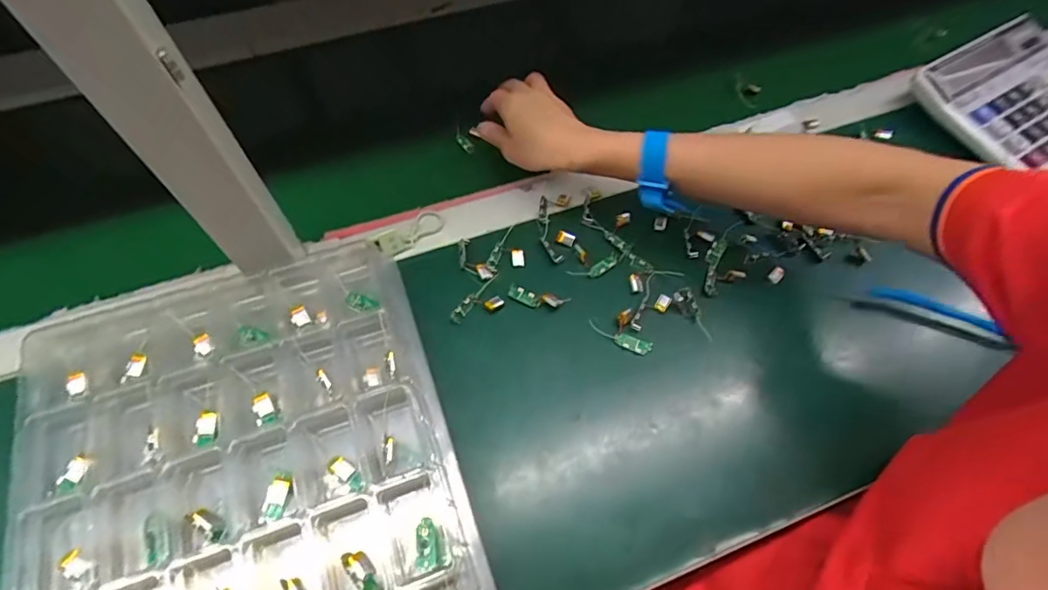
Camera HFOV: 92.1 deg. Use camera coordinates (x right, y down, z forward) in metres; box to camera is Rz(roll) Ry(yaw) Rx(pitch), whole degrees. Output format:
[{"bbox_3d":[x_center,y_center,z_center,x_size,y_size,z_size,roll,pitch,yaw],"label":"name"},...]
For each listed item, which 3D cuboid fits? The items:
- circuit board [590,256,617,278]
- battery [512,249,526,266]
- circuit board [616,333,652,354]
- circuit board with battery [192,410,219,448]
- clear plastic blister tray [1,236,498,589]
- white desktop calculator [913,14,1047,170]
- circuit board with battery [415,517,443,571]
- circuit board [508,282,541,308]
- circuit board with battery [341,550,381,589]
[{"bbox_3d":[0.069,-0.025,0.441,0.029,0.004,0.011,-33,64,-19],"label":"circuit board"},{"bbox_3d":[-0.005,-0.033,0.447,0.011,0.005,0.015,-5,58,-4],"label":"battery"},{"bbox_3d":[0.089,0.039,0.409,0.029,0.005,0.010,20,62,10],"label":"circuit board"},{"bbox_3d":[-0.206,0.087,0.327,0.013,0.004,0.023,-2,61,-3],"label":"circuit board with battery"},{"bbox_3d":[-0.177,0.123,0.314,0.260,0.046,0.299,-17,66,-12],"label":"clear plastic blister tray"},{"bbox_3d":[0.513,-0.203,0.514,0.179,0.044,0.152,-28,63,-17],"label":"white desktop calculator"},{"bbox_3d":[-0.056,0.146,0.298,0.015,0.006,0.028,-2,61,-2],"label":"circuit board with battery"},{"bbox_3d":[0.001,0.001,0.431,0.029,0.004,0.013,26,63,13],"label":"circuit board"},{"bbox_3d":[-0.094,0.160,0.292,0.011,0.010,0.028,-37,78,-21],"label":"circuit board with battery"}]

